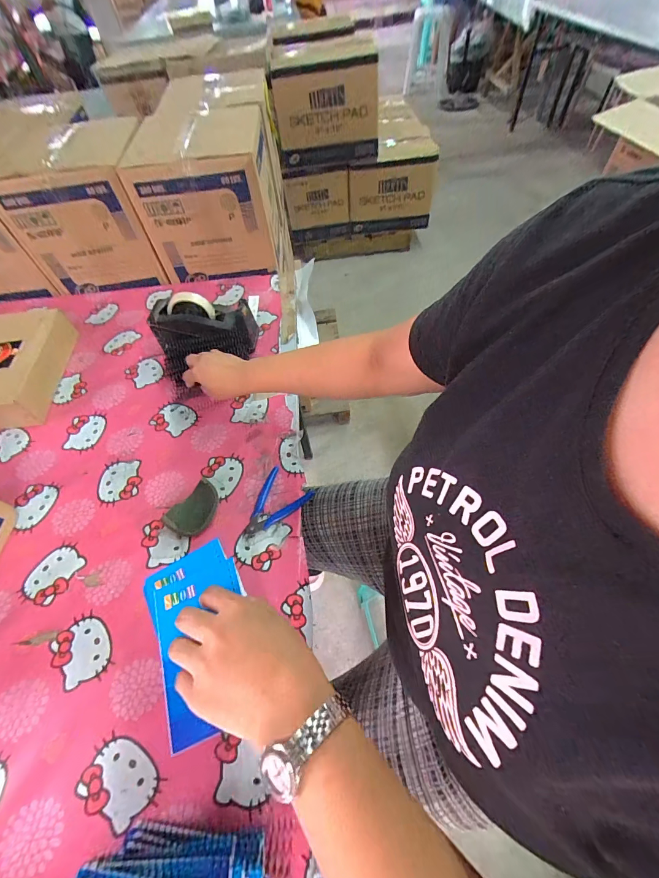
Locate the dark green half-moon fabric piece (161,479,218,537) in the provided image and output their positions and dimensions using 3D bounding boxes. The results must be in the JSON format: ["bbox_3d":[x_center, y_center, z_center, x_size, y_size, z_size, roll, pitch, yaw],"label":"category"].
[{"bbox_3d":[-0.212,0.113,0.560,0.057,0.023,0.088,30,65,21],"label":"dark green half-moon fabric piece"}]

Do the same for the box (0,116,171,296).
[{"bbox_3d":[-0.614,-0.605,0.902,0.325,0.262,0.395,-11,58,-3],"label":"box"}]

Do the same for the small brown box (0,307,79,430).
[{"bbox_3d":[-0.667,-0.139,0.709,0.213,0.101,0.269,1,58,5],"label":"small brown box"}]

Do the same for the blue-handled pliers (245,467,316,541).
[{"bbox_3d":[-0.094,0.108,0.560,0.082,0.010,0.115,32,65,22],"label":"blue-handled pliers"}]

